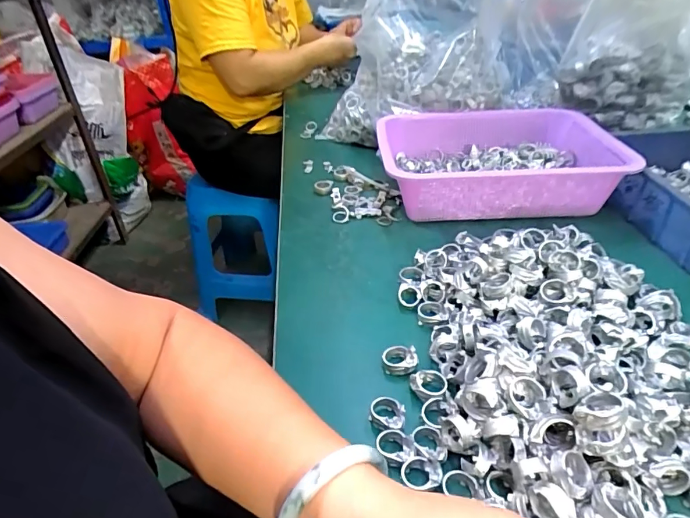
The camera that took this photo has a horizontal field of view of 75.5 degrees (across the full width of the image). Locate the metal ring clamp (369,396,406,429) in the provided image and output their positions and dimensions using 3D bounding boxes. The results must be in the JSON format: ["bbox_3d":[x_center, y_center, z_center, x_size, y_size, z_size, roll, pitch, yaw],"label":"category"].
[{"bbox_3d":[0.032,0.116,0.336,0.026,0.013,0.024,6,36,12],"label":"metal ring clamp"}]

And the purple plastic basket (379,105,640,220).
[{"bbox_3d":[0.197,-0.137,0.611,0.286,0.068,0.213,-3,35,0],"label":"purple plastic basket"}]

